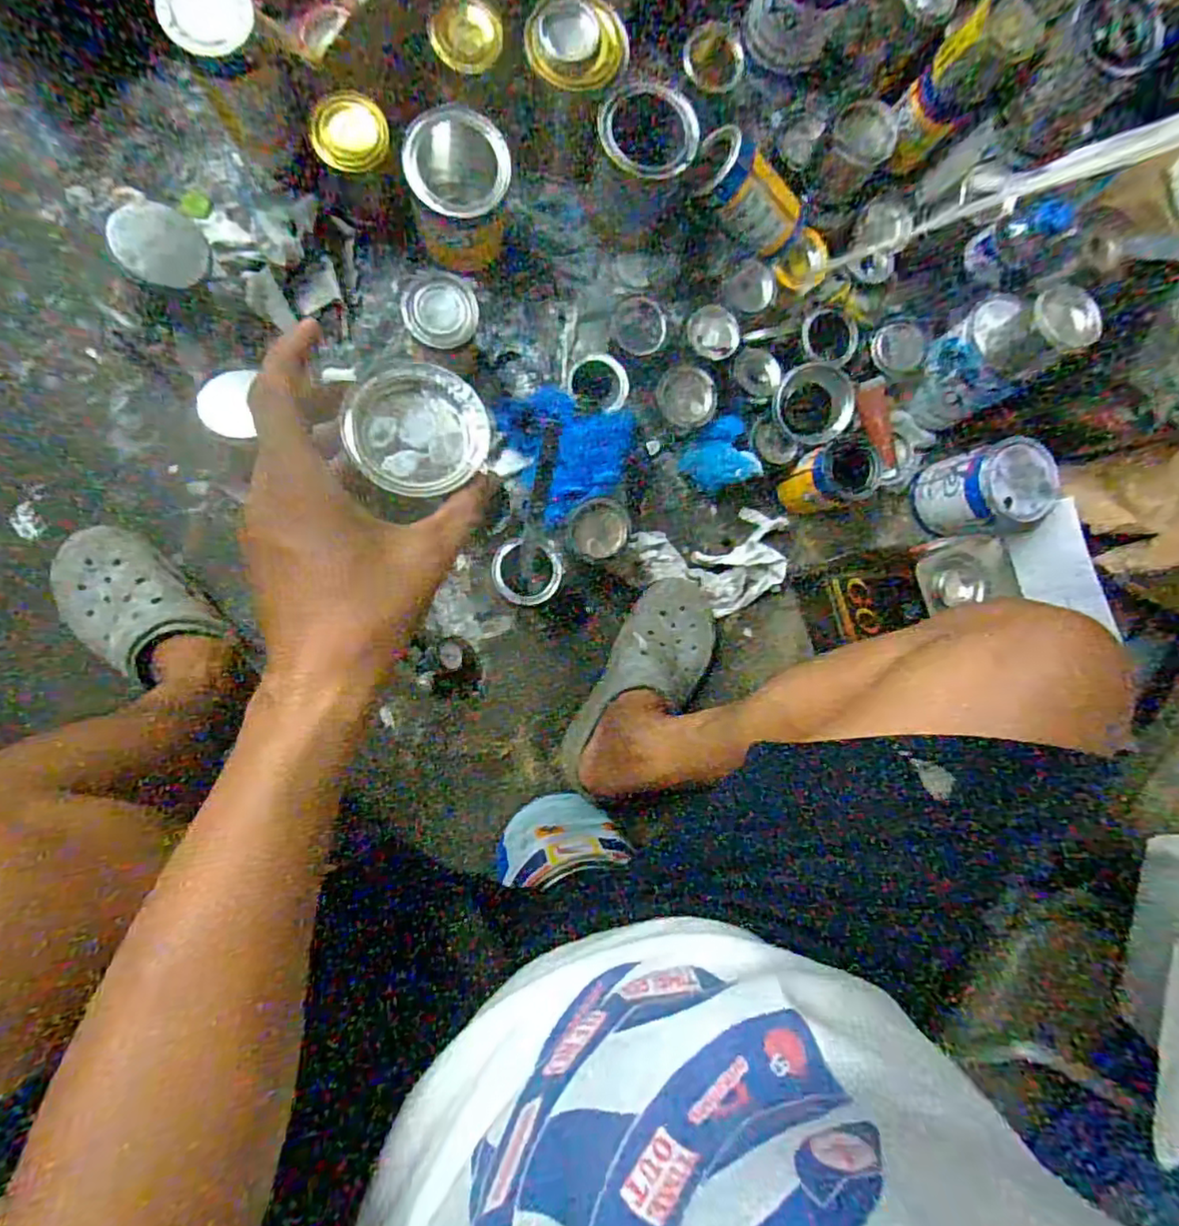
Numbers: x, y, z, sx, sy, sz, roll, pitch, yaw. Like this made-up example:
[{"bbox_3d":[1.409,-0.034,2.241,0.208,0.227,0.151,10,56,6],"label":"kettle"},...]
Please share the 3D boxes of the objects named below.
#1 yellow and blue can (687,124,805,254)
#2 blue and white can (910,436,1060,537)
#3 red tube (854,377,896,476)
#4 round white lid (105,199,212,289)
[{"bbox_3d":[0.177,-0.464,0.698,0.143,0.056,0.059,30,85,-26],"label":"yellow and blue can"},{"bbox_3d":[0.512,-0.155,0.813,0.114,0.135,0.104,0,87,-5],"label":"blue and white can"},{"bbox_3d":[0.358,-0.225,0.775,0.031,0.017,0.123,-30,115,-5],"label":"red tube"},{"bbox_3d":[-0.400,-0.344,0.591,0.010,0.086,0.067,15,118,25],"label":"round white lid"}]

